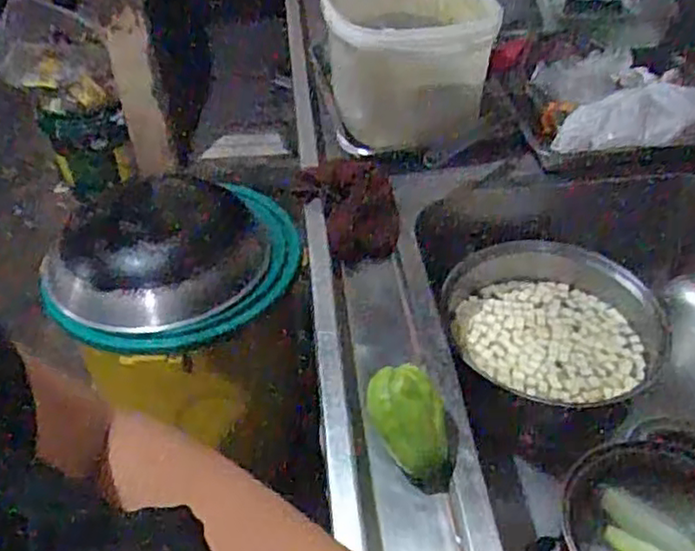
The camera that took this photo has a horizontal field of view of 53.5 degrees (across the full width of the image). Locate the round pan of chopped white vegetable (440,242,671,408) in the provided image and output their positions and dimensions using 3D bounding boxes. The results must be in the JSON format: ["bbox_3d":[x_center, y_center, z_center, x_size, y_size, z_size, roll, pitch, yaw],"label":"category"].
[{"bbox_3d":[0.238,0.055,0.822,0.257,0.055,0.208,11,43,14],"label":"round pan of chopped white vegetable"}]

